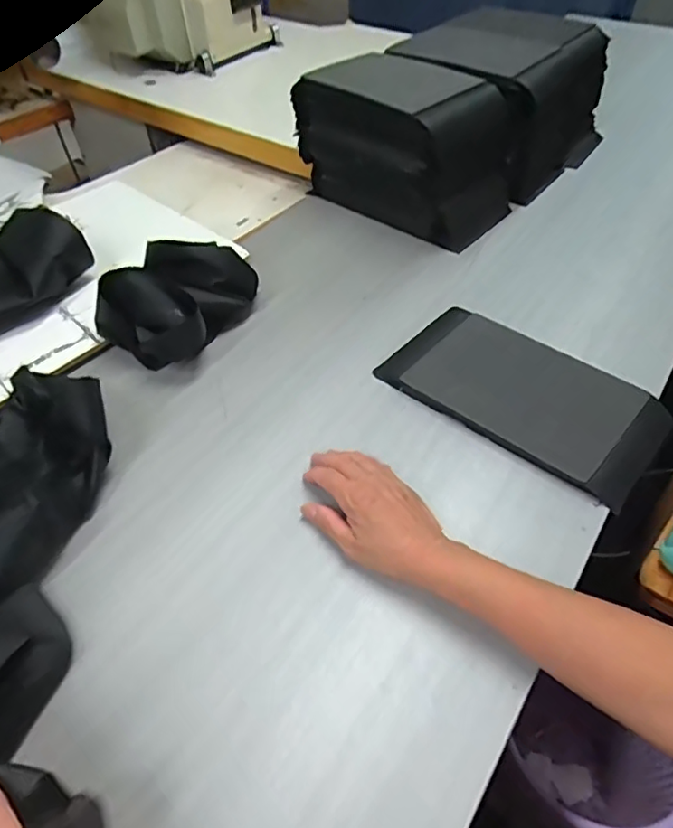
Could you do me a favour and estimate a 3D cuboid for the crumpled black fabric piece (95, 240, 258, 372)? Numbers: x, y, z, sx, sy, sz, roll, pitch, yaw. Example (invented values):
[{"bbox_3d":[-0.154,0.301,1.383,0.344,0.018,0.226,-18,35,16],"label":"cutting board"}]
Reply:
[{"bbox_3d":[-0.191,-0.141,0.704,0.123,0.089,0.179,19,51,18],"label":"crumpled black fabric piece"}]

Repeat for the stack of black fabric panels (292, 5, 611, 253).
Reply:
[{"bbox_3d":[0.206,-0.488,0.932,0.307,0.201,0.476,36,57,28],"label":"stack of black fabric panels"}]

